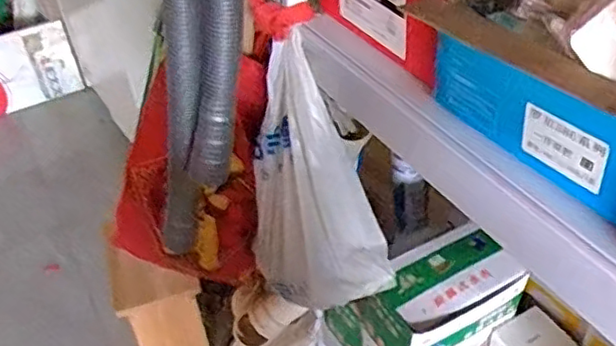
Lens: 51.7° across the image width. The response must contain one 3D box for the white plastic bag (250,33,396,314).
[{"bbox_3d":[-0.005,0.003,0.688,0.129,0.288,0.100,-14,15,-10],"label":"white plastic bag"}]

